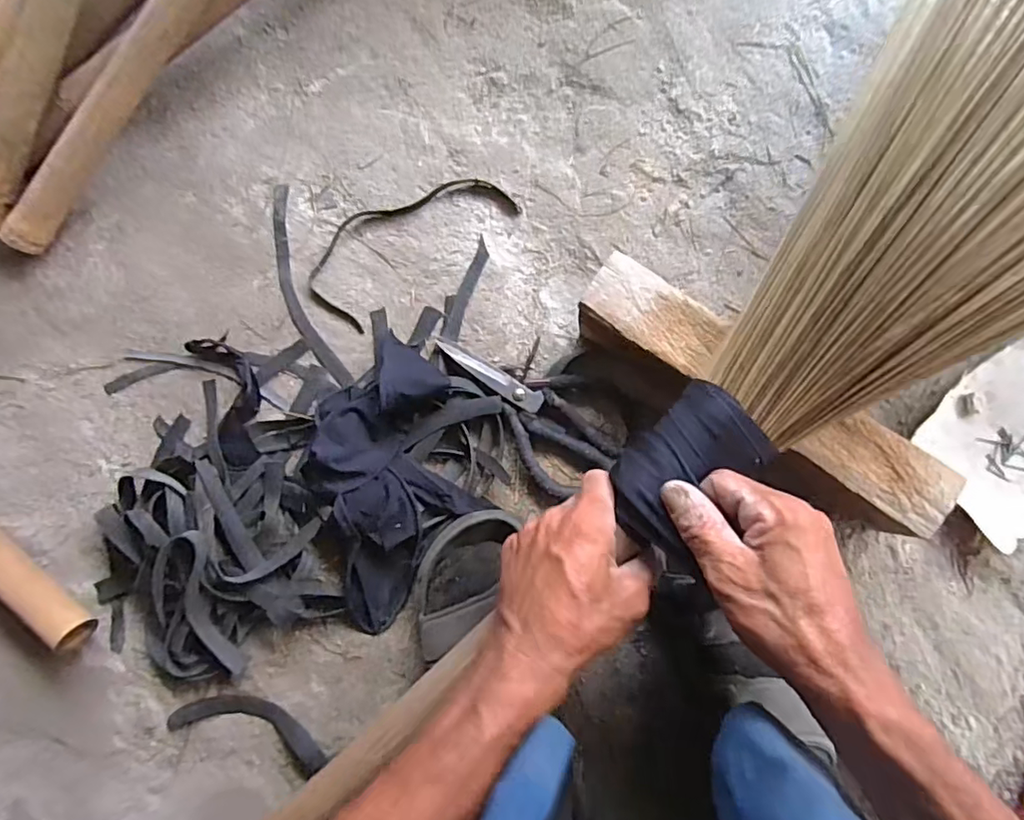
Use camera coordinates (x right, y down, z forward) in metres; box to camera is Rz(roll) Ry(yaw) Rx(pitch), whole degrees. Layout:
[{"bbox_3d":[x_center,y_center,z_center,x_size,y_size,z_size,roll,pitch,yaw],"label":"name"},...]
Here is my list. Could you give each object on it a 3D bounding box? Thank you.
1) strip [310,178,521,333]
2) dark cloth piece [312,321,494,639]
[{"bbox_3d":[-0.106,-0.169,0.533,0.206,0.009,0.104,-38,83,5],"label":"strip"},{"bbox_3d":[-0.100,0.063,0.495,0.148,0.052,0.256,-10,86,8],"label":"dark cloth piece"}]

